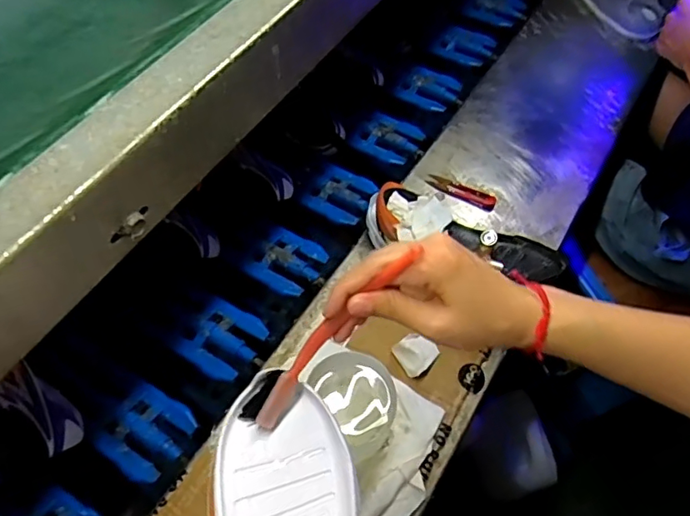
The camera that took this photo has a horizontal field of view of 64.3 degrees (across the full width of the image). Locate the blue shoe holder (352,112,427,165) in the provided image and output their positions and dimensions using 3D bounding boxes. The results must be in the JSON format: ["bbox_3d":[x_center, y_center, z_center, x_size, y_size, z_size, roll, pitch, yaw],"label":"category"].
[{"bbox_3d":[0.076,-0.193,0.891,0.106,0.015,0.087,28,67,12],"label":"blue shoe holder"}]

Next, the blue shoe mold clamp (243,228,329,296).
[{"bbox_3d":[-0.075,0.004,0.764,0.098,0.026,0.084,27,66,12],"label":"blue shoe mold clamp"}]

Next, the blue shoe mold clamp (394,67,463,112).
[{"bbox_3d":[0.147,-0.289,0.940,0.106,0.023,0.071,25,66,11],"label":"blue shoe mold clamp"}]

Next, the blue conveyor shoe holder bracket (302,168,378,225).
[{"bbox_3d":[-0.006,-0.096,0.828,0.090,0.016,0.091,30,67,13],"label":"blue conveyor shoe holder bracket"}]

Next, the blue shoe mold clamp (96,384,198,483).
[{"bbox_3d":[-0.229,0.202,0.636,0.087,0.020,0.091,29,67,12],"label":"blue shoe mold clamp"}]

